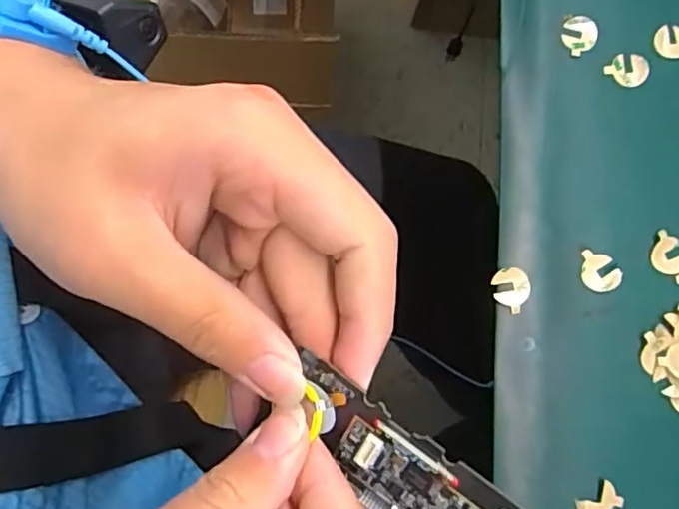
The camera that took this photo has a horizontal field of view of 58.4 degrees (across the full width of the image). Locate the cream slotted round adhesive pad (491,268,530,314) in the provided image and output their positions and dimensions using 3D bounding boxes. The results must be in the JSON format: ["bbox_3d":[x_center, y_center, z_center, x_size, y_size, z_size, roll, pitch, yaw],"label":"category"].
[{"bbox_3d":[0.078,0.015,0.275,0.017,0.004,0.017,0,83,2],"label":"cream slotted round adhesive pad"}]

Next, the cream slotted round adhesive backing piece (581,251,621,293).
[{"bbox_3d":[0.120,0.008,0.277,0.017,0.004,0.019,6,77,0],"label":"cream slotted round adhesive backing piece"}]

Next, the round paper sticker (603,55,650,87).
[{"bbox_3d":[0.143,-0.093,0.303,0.021,0.004,0.017,20,87,3],"label":"round paper sticker"}]

